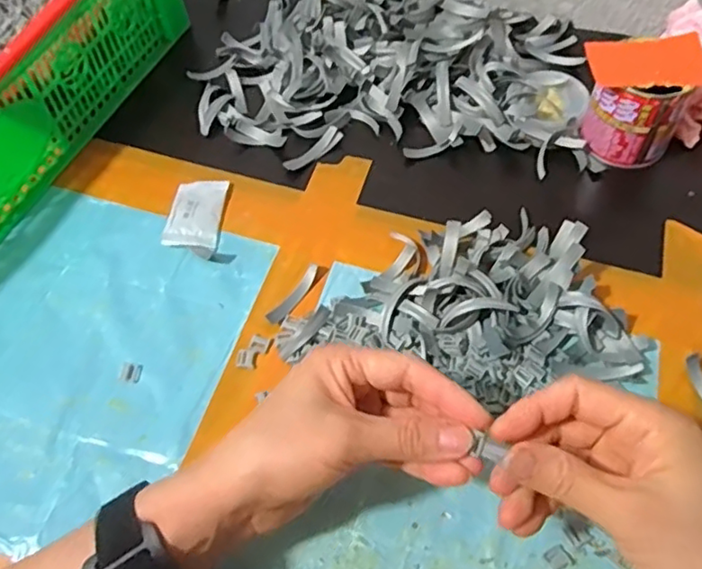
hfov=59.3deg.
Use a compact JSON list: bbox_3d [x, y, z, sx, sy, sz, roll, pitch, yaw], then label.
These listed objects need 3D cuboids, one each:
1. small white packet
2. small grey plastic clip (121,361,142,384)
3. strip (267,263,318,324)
[{"bbox_3d":[-0.117,-0.051,0.467,0.040,0.011,0.075,-2,57,3],"label":"small white packet"},{"bbox_3d":[-0.143,0.057,0.401,0.014,0.004,0.013,8,58,10],"label":"small grey plastic clip"},{"bbox_3d":[-0.039,0.007,0.426,0.009,0.008,0.050,33,65,23],"label":"strip"}]

